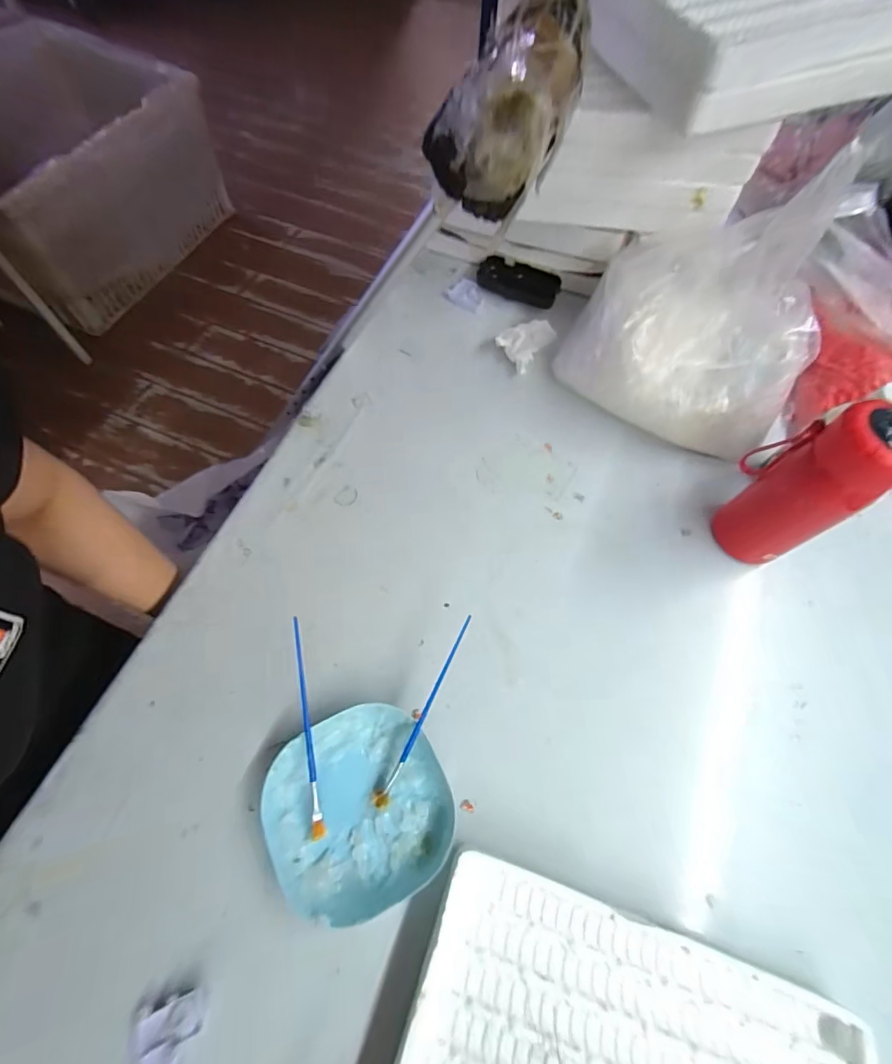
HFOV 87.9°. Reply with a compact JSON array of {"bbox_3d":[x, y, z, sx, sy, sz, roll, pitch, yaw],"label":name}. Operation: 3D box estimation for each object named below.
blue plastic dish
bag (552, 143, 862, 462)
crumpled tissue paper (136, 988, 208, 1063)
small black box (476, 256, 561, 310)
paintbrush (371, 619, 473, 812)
[{"bbox_3d":[-0.068,0.212,0.359,0.133,0.026,0.129,1,64,-2],"label":"blue plastic dish"},{"bbox_3d":[0.252,-0.211,0.473,0.232,0.222,0.146,17,64,5],"label":"bag"},{"bbox_3d":[-0.177,0.334,0.301,0.042,0.019,0.050,-14,65,-10],"label":"crumpled tissue paper"},{"bbox_3d":[0.098,-0.346,0.640,0.120,0.025,0.048,30,66,11],"label":"small black box"},{"bbox_3d":[-0.018,0.144,0.371,0.013,0.013,0.160,26,85,9],"label":"paintbrush"}]

